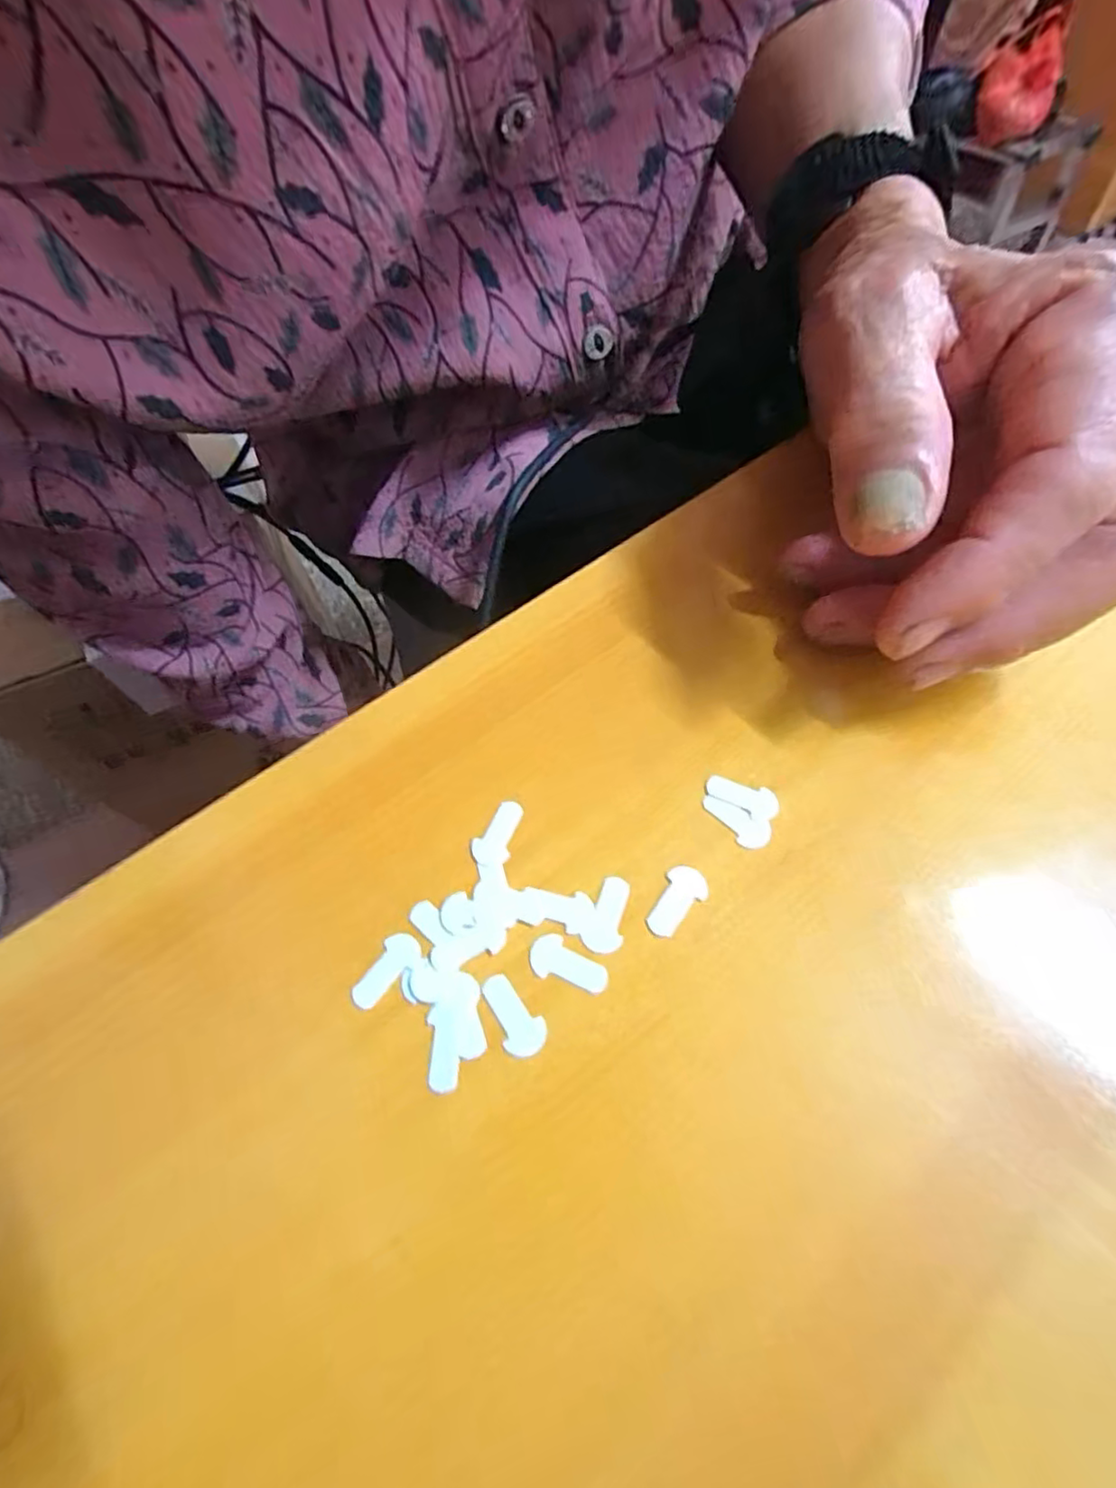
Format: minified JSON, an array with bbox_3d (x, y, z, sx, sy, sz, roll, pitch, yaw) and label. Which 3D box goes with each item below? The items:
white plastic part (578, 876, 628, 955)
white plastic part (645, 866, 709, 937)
[{"bbox_3d":[0.011,0.037,0.137,0.008,0.004,0.017,18,62,14],"label":"white plastic part"},{"bbox_3d":[0.026,0.034,0.137,0.009,0.004,0.016,28,65,19],"label":"white plastic part"}]

